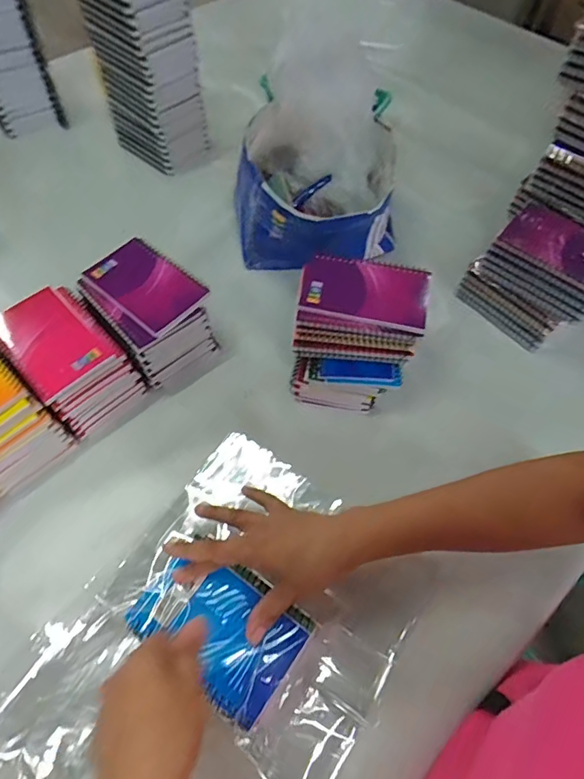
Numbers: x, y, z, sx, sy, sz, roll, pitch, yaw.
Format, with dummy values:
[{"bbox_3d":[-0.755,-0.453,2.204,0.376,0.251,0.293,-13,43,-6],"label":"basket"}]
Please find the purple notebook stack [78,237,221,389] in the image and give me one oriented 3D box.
[{"bbox_3d":[-0.163,-0.086,0.555,0.105,0.094,0.139,-40,68,-23],"label":"purple notebook stack"}]

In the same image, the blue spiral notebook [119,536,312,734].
[{"bbox_3d":[-0.059,0.190,0.398,0.129,0.007,0.089,33,63,16],"label":"blue spiral notebook"}]

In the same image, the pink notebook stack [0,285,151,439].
[{"bbox_3d":[-0.243,-0.033,0.530,0.094,0.084,0.138,-39,67,-23],"label":"pink notebook stack"}]

